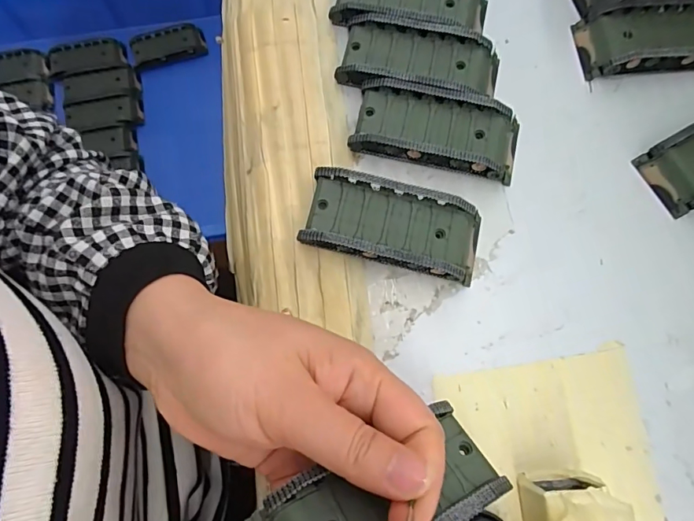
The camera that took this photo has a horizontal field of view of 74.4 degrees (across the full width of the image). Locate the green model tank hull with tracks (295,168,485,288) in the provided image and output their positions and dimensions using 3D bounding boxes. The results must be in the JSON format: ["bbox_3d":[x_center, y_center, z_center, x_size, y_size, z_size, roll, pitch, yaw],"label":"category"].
[{"bbox_3d":[0.026,-0.018,0.253,0.094,0.024,0.045,13,75,2],"label":"green model tank hull with tracks"}]

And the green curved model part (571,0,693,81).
[{"bbox_3d":[0.199,-0.143,0.292,0.094,0.021,0.045,-5,75,-3],"label":"green curved model part"}]

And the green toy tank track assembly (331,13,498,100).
[{"bbox_3d":[0.046,-0.124,0.284,0.095,0.017,0.044,12,75,2],"label":"green toy tank track assembly"}]

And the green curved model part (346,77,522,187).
[{"bbox_3d":[0.054,-0.078,0.272,0.096,0.020,0.044,13,75,3],"label":"green curved model part"}]

